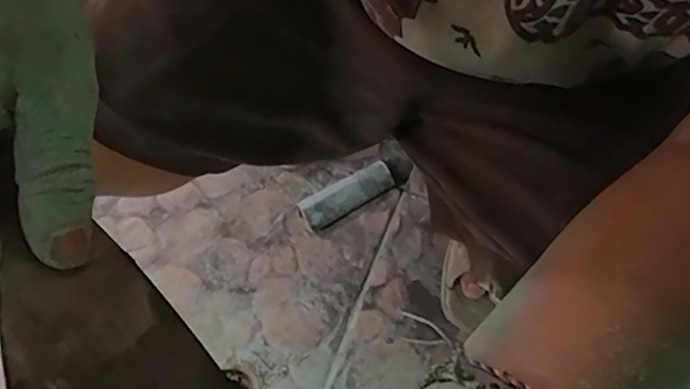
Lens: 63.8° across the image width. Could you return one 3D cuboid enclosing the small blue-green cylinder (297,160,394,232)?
[{"bbox_3d":[0.001,-0.002,0.652,0.112,0.024,0.040,-29,67,-13],"label":"small blue-green cylinder"}]

